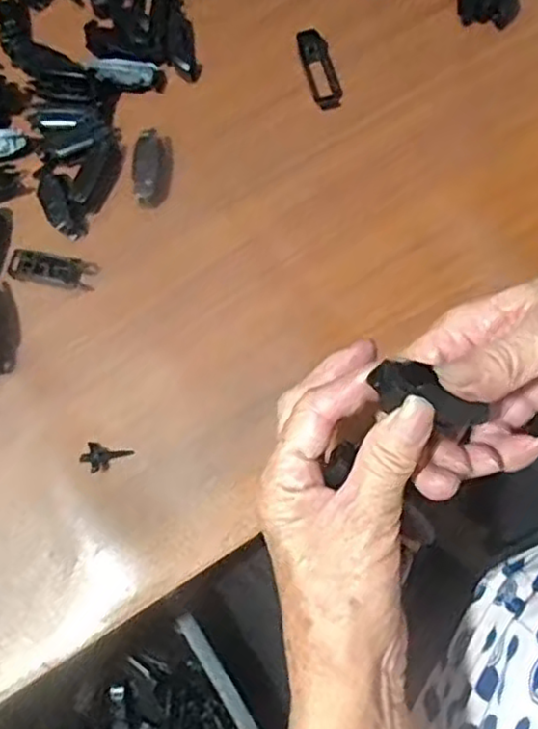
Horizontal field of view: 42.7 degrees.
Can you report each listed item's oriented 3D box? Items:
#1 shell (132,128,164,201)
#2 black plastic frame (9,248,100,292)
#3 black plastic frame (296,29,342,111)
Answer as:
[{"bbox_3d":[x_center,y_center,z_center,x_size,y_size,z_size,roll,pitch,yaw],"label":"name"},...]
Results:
[{"bbox_3d":[-0.077,-0.126,0.438,0.019,0.017,0.048,-1,74,1],"label":"shell"},{"bbox_3d":[-0.133,-0.059,0.424,0.051,0.010,0.021,8,77,-13],"label":"black plastic frame"},{"bbox_3d":[0.035,-0.198,0.461,0.020,0.010,0.055,-16,74,-3],"label":"black plastic frame"}]

